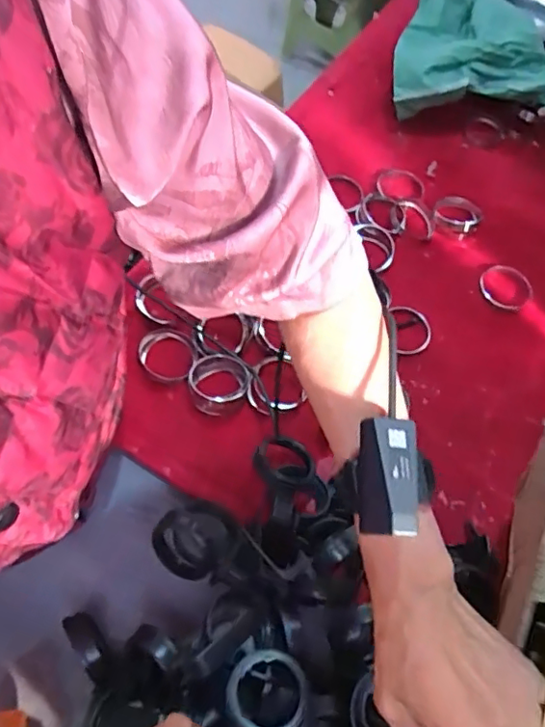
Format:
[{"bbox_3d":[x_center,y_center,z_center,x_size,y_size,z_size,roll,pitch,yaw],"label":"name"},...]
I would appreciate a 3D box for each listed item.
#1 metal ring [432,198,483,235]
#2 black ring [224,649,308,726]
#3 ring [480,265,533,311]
[{"bbox_3d":[0.273,-0.222,0.823,0.067,0.020,0.077,18,55,13],"label":"metal ring"},{"bbox_3d":[-0.005,0.280,0.475,0.068,0.019,0.066,17,63,8],"label":"black ring"},{"bbox_3d":[0.334,-0.108,0.797,0.066,0.009,0.077,-31,67,-1],"label":"ring"}]

